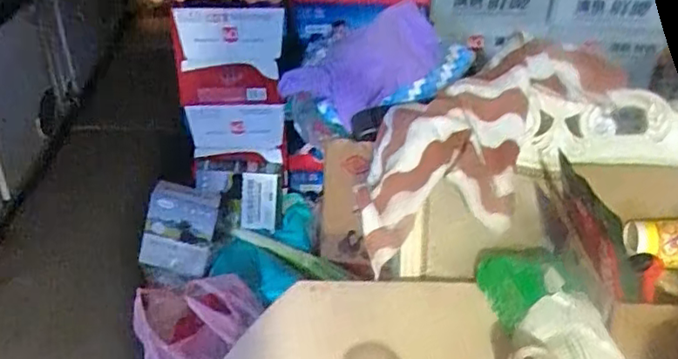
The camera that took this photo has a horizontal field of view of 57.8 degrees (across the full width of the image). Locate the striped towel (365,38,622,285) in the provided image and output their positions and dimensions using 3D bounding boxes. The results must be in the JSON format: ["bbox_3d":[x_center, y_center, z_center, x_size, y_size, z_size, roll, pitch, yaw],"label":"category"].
[{"bbox_3d":[0.179,-0.052,0.829,0.407,0.141,0.175,-38,46,-4],"label":"striped towel"}]

